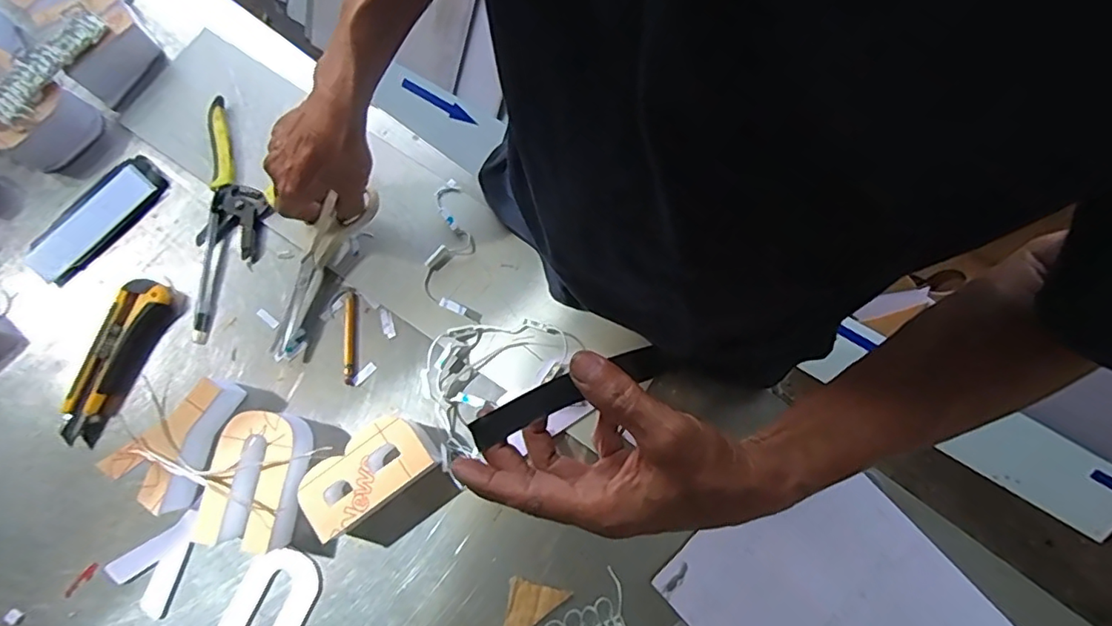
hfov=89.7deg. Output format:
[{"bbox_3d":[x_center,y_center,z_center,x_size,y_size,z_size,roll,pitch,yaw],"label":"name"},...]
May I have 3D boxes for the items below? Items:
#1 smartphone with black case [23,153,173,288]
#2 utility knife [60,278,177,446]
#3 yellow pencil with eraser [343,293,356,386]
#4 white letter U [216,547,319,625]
[{"bbox_3d":[-0.463,-0.095,0.563,0.057,0.015,0.147,40,81,9],"label":"smartphone with black case"},{"bbox_3d":[-0.415,0.042,0.526,0.048,0.019,0.152,24,79,6],"label":"utility knife"},{"bbox_3d":[-0.198,0.024,0.535,0.011,0.006,0.087,-3,77,0],"label":"yellow pencil with eraser"},{"bbox_3d":[-0.251,0.258,0.481,0.066,0.004,0.107,26,79,6],"label":"white letter U"}]

